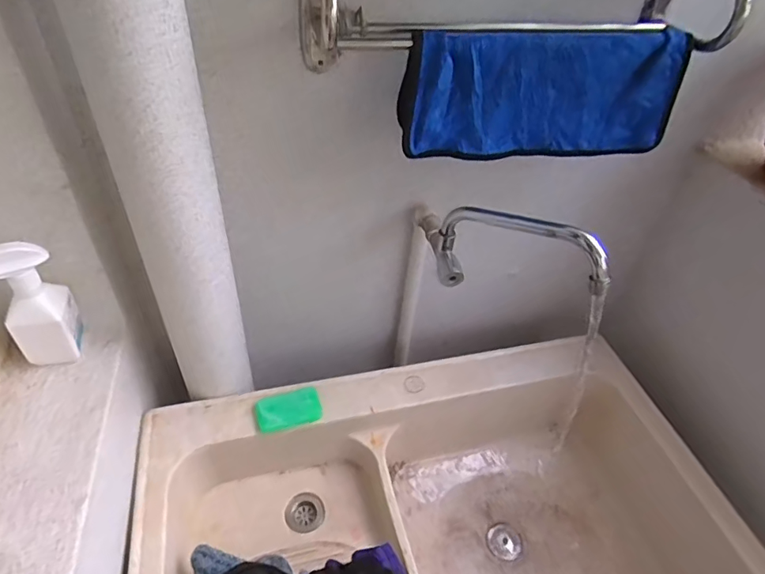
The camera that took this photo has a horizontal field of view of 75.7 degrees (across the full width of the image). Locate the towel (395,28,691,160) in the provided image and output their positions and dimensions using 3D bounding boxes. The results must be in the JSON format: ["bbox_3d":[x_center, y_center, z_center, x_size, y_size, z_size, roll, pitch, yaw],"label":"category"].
[{"bbox_3d":[0.187,-0.233,0.592,0.323,0.143,0.058,-3,44,-9],"label":"towel"}]

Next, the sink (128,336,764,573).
[{"bbox_3d":[0.091,0.417,0.758,0.824,0.278,0.595,-8,45,-14],"label":"sink"}]

